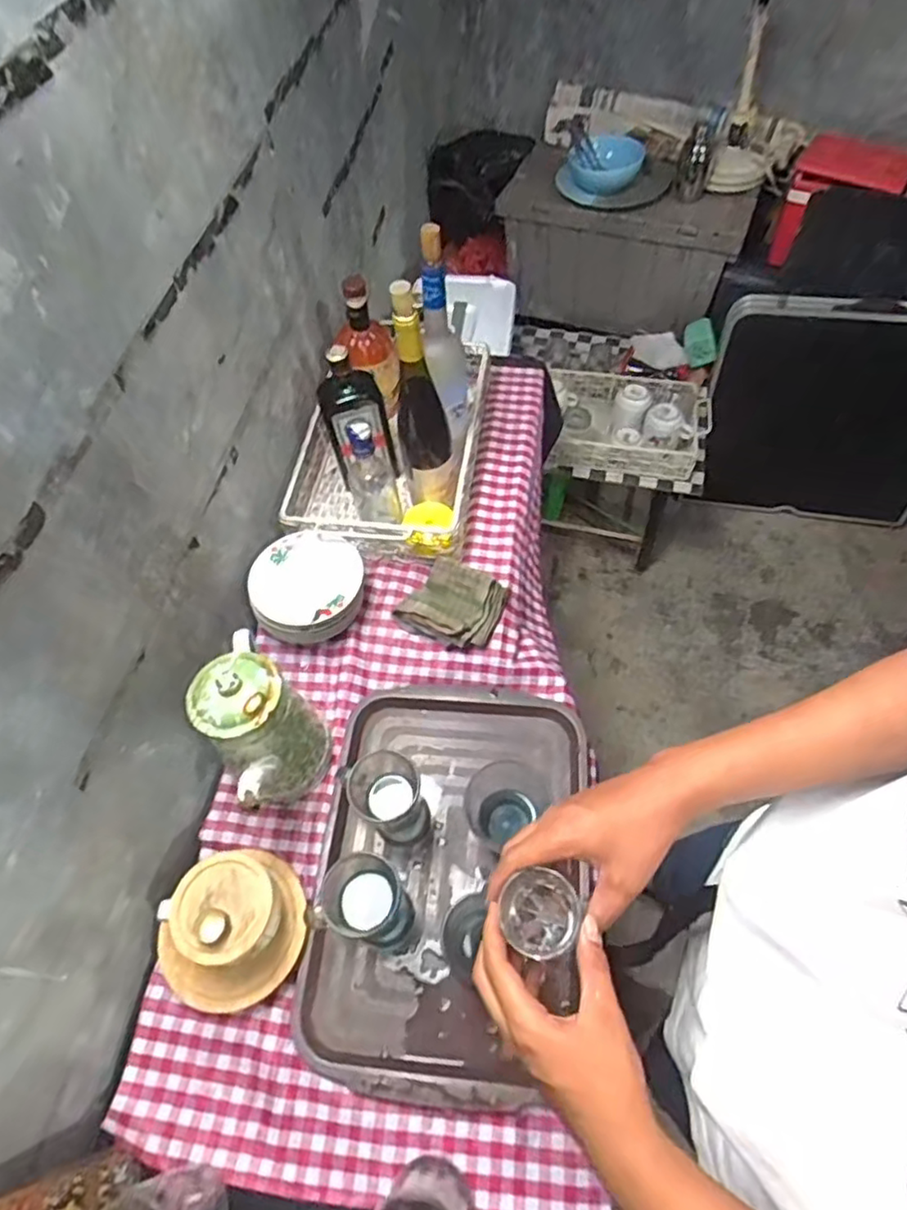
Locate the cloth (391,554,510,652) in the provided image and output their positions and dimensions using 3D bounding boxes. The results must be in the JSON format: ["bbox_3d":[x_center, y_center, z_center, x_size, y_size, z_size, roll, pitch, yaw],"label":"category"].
[{"bbox_3d":[0.004,-0.001,0.895,0.125,0.044,0.120,24,62,18],"label":"cloth"}]

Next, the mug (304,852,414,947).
[{"bbox_3d":[-0.090,0.313,0.668,0.074,0.130,0.080,-2,57,2],"label":"mug"}]

